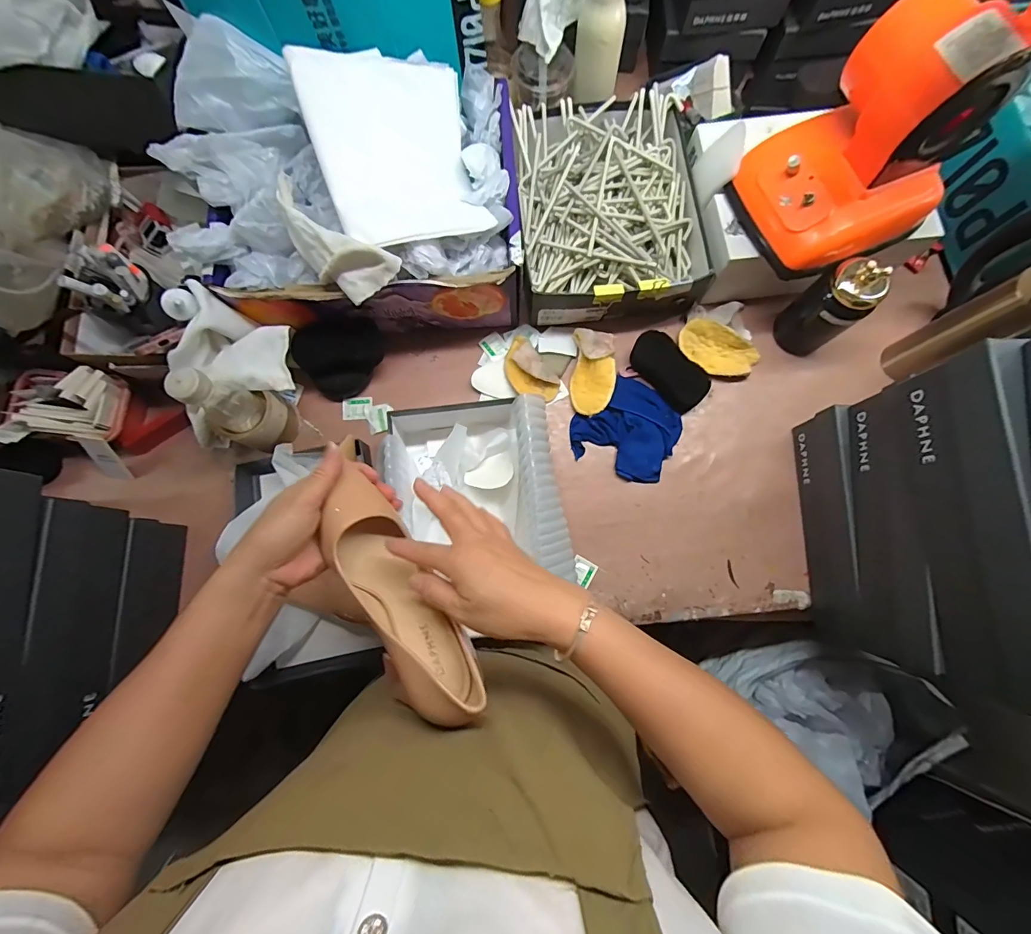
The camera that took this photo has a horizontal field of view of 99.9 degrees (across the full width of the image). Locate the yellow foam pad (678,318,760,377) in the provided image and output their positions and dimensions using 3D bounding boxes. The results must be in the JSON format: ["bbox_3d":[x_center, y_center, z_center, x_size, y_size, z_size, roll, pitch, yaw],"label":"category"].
[{"bbox_3d":[0.308,-0.179,0.659,0.117,0.034,0.061,30,81,7],"label":"yellow foam pad"}]

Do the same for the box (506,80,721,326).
[{"bbox_3d":[0.133,-0.390,0.666,0.270,0.089,0.328,-6,79,0],"label":"box"}]

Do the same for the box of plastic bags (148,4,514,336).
[{"bbox_3d":[-0.218,-0.364,0.595,0.434,0.187,0.315,-1,79,1],"label":"box of plastic bags"}]

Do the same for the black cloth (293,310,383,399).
[{"bbox_3d":[-0.265,-0.170,0.658,0.101,0.071,0.123,33,82,7],"label":"black cloth"}]

